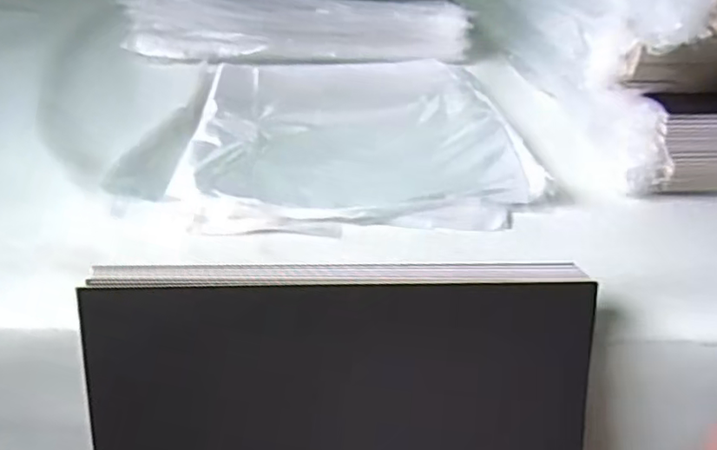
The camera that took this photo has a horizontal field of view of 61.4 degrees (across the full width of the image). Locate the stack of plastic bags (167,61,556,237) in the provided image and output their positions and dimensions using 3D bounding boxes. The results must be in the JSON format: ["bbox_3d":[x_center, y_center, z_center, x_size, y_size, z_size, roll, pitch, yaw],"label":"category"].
[{"bbox_3d":[-0.004,-0.091,0.535,0.269,0.015,0.315,-1,33,-6],"label":"stack of plastic bags"}]

